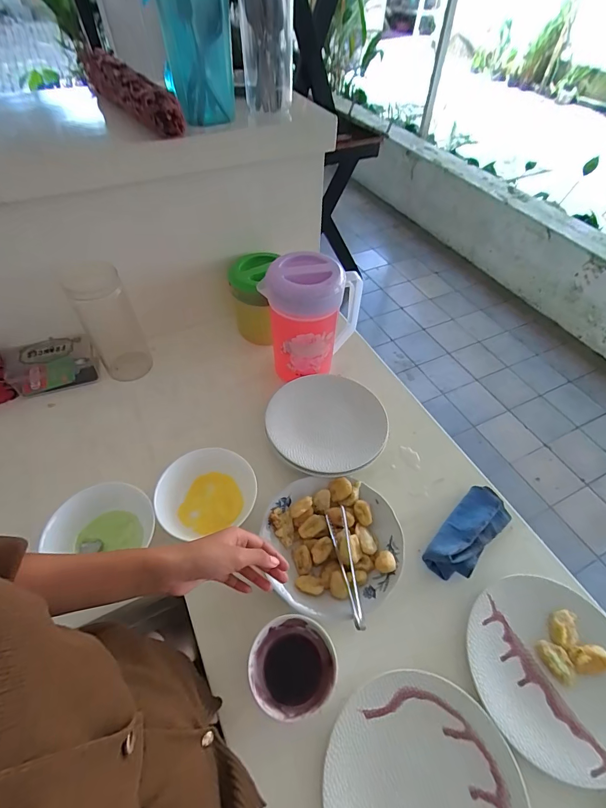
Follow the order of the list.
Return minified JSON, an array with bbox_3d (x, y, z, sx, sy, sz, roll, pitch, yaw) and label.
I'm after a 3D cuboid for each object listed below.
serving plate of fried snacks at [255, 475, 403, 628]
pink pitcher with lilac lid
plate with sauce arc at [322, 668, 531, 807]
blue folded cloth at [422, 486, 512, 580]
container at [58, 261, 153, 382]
[{"bbox_3d":[0.043,0.199,0.538,0.188,0.048,0.192,1,50,-1],"label":"serving plate of fried snacks"},{"bbox_3d":[0.026,-0.166,0.699,0.111,0.198,0.172,34,58,23],"label":"pink pitcher with lilac lid"},{"bbox_3d":[0.127,0.403,0.395,0.201,0.013,0.198,1,50,-1],"label":"plate with sauce arc"},{"bbox_3d":[0.246,0.182,0.554,0.159,0.043,0.065,-36,60,-26],"label":"blue folded cloth"},{"bbox_3d":[-0.365,-0.154,0.718,0.090,0.224,0.078,-28,57,-21],"label":"container"}]

